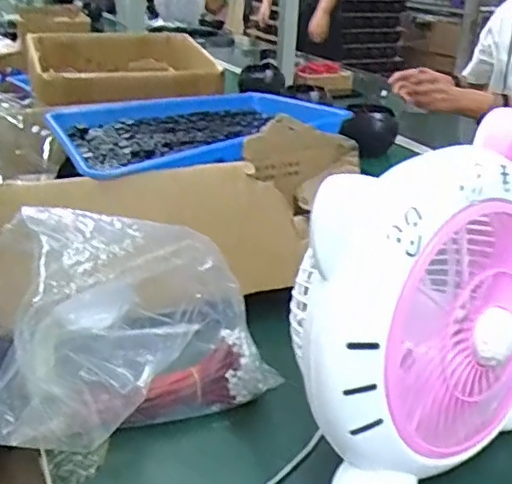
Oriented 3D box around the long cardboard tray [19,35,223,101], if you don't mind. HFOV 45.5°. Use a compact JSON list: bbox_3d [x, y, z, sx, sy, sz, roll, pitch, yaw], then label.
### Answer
[{"bbox_3d":[-0.220,-0.270,0.960,0.293,0.076,0.195,-10,28,-24],"label":"long cardboard tray"}]

